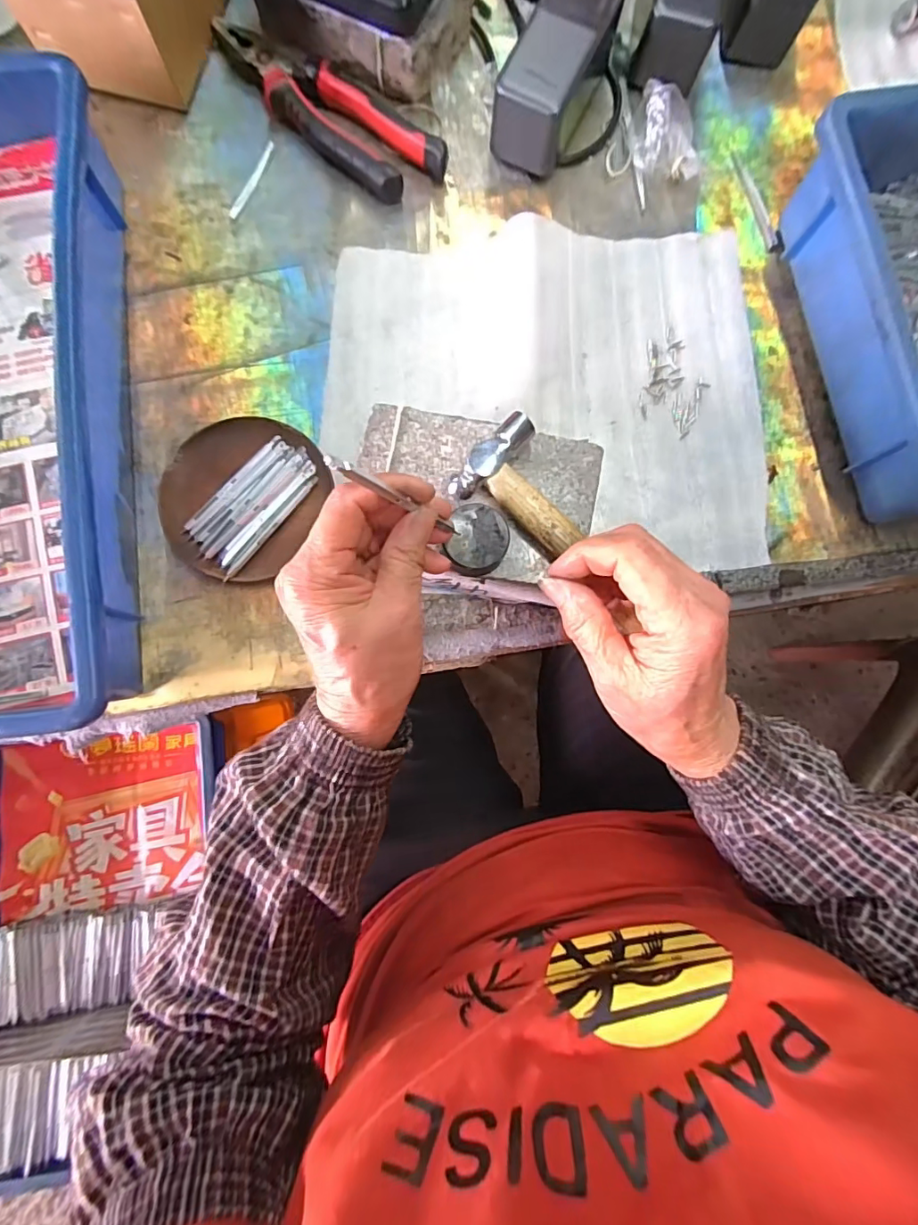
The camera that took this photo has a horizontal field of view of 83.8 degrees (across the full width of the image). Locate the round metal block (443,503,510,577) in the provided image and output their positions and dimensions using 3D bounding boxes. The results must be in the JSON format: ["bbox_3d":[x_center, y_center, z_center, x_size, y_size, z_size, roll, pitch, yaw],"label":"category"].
[{"bbox_3d":[0.010,-0.040,0.296,0.032,0.020,0.039,14,82,-1],"label":"round metal block"}]

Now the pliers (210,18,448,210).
[{"bbox_3d":[-0.104,-0.396,0.401,0.204,0.024,0.058,41,82,3],"label":"pliers"}]

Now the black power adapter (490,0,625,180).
[{"bbox_3d":[0.074,-0.414,0.393,0.055,0.056,0.132,26,81,1],"label":"black power adapter"}]

